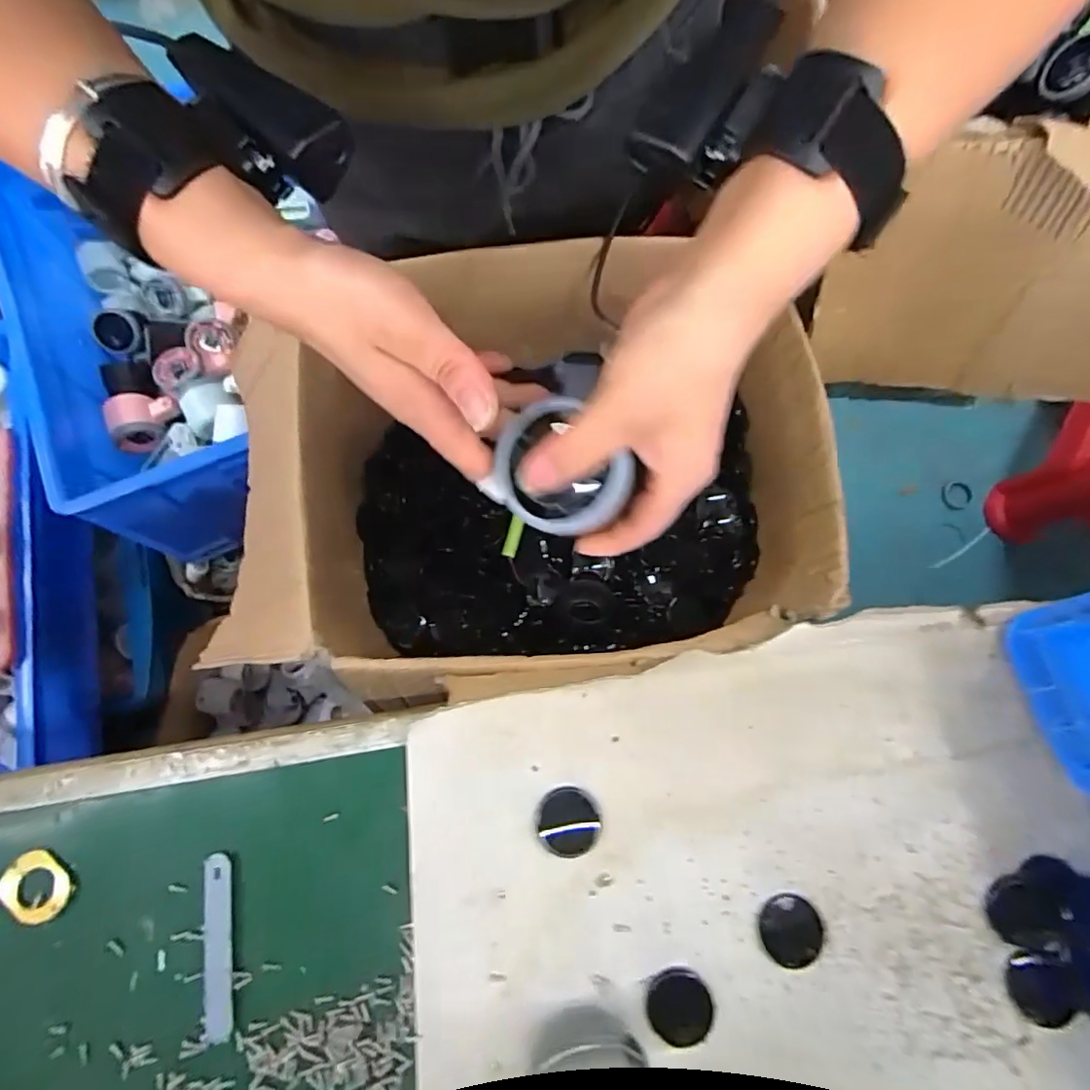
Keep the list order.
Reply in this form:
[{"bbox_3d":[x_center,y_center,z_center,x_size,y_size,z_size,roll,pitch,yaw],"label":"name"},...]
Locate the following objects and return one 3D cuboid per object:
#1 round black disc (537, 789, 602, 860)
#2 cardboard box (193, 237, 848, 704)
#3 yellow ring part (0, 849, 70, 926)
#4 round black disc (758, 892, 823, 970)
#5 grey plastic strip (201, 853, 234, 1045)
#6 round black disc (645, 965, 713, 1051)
[{"bbox_3d":[0.014,0.166,0.349,0.035,0.008,0.037,0,78,-1],"label":"round black disc"},{"bbox_3d":[0.005,-0.051,0.534,0.397,0.237,0.328,-10,79,-3],"label":"cardboard box"},{"bbox_3d":[-0.300,0.201,0.343,0.040,0.005,0.032,37,80,6],"label":"yellow ring part"},{"bbox_3d":[0.143,0.226,0.342,0.034,0.004,0.039,-22,80,-6],"label":"round black disc"},{"bbox_3d":[-0.189,0.232,0.338,0.016,0.005,0.097,-7,78,-3],"label":"grey plastic strip"},{"bbox_3d":[0.076,0.263,0.332,0.036,0.005,0.036,0,78,-1],"label":"round black disc"}]

